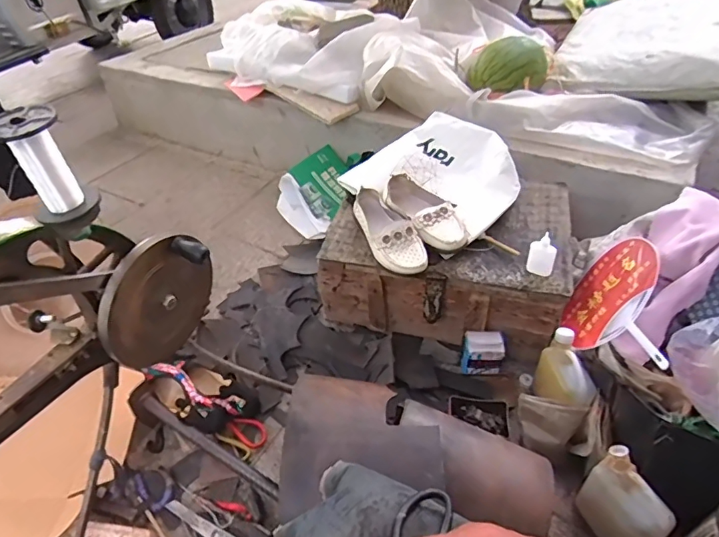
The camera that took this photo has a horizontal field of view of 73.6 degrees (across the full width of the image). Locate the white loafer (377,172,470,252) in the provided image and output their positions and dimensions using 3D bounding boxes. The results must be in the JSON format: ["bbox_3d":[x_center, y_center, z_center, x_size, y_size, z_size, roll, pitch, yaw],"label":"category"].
[{"bbox_3d":[0.134,-0.112,0.951,0.098,0.056,0.214,-22,45,-22],"label":"white loafer"}]

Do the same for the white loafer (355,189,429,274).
[{"bbox_3d":[0.059,-0.072,0.943,0.084,0.067,0.204,-15,43,-15],"label":"white loafer"}]

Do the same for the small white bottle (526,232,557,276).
[{"bbox_3d":[0.321,-0.023,0.844,0.045,0.083,0.030,16,44,18],"label":"small white bottle"}]

